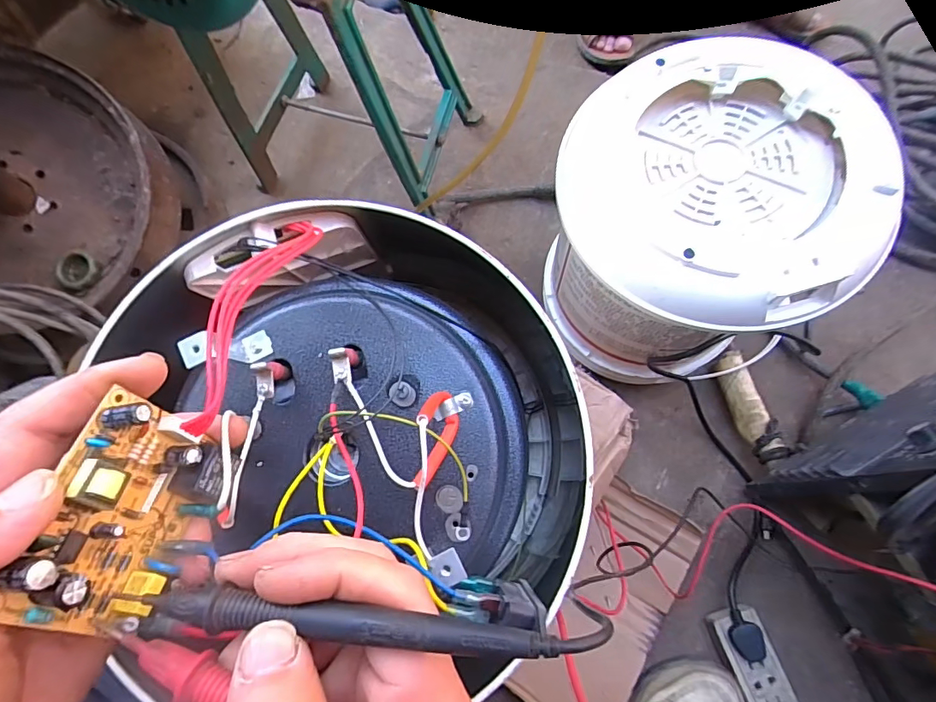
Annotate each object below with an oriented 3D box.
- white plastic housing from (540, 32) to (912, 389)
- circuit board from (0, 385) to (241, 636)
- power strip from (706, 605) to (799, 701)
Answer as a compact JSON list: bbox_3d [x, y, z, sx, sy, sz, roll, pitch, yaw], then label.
[{"bbox_3d":[0.216,-0.111,0.500,0.268,0.256,0.253,1,76,2],"label":"white plastic housing"},{"bbox_3d":[-0.114,0.058,0.168,0.024,0.052,0.072,-5,50,21],"label":"circuit board"},{"bbox_3d":[0.321,0.358,0.527,0.058,0.022,0.131,-20,76,-3],"label":"power strip"}]

